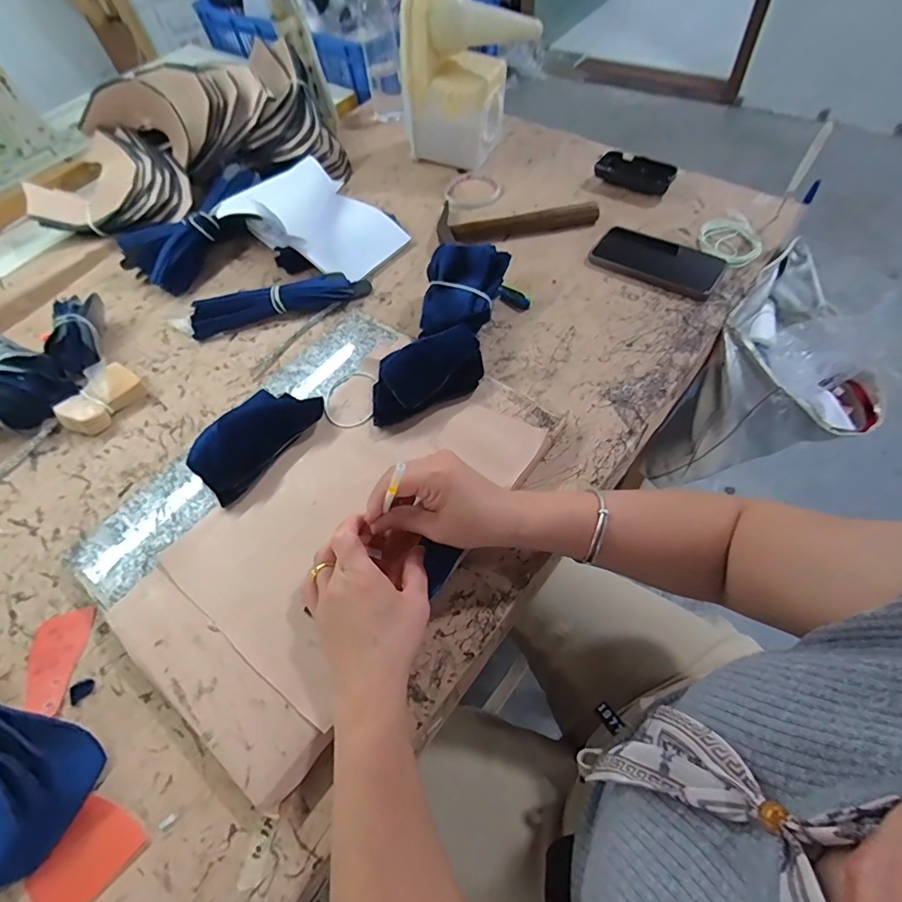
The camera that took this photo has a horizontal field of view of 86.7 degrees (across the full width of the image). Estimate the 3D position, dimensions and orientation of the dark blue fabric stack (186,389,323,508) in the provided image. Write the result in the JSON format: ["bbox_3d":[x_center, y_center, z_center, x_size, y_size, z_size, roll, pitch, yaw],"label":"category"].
[{"bbox_3d":[-0.198,-0.017,0.488,0.086,0.012,0.132,38,68,22],"label":"dark blue fabric stack"}]

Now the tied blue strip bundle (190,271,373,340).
[{"bbox_3d":[-0.219,-0.194,0.614,0.223,0.029,0.041,-16,59,-6],"label":"tied blue strip bundle"}]

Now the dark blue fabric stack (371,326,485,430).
[{"bbox_3d":[-0.026,-0.083,0.502,0.132,0.021,0.082,-25,61,-11],"label":"dark blue fabric stack"}]

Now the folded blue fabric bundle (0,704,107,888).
[{"bbox_3d":[-0.325,0.240,0.351,0.100,0.043,0.119,-37,64,-17],"label":"folded blue fabric bundle"}]

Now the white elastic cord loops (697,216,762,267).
[{"bbox_3d":[0.363,-0.276,0.621,0.075,0.010,0.089,26,64,18],"label":"white elastic cord loops"}]

